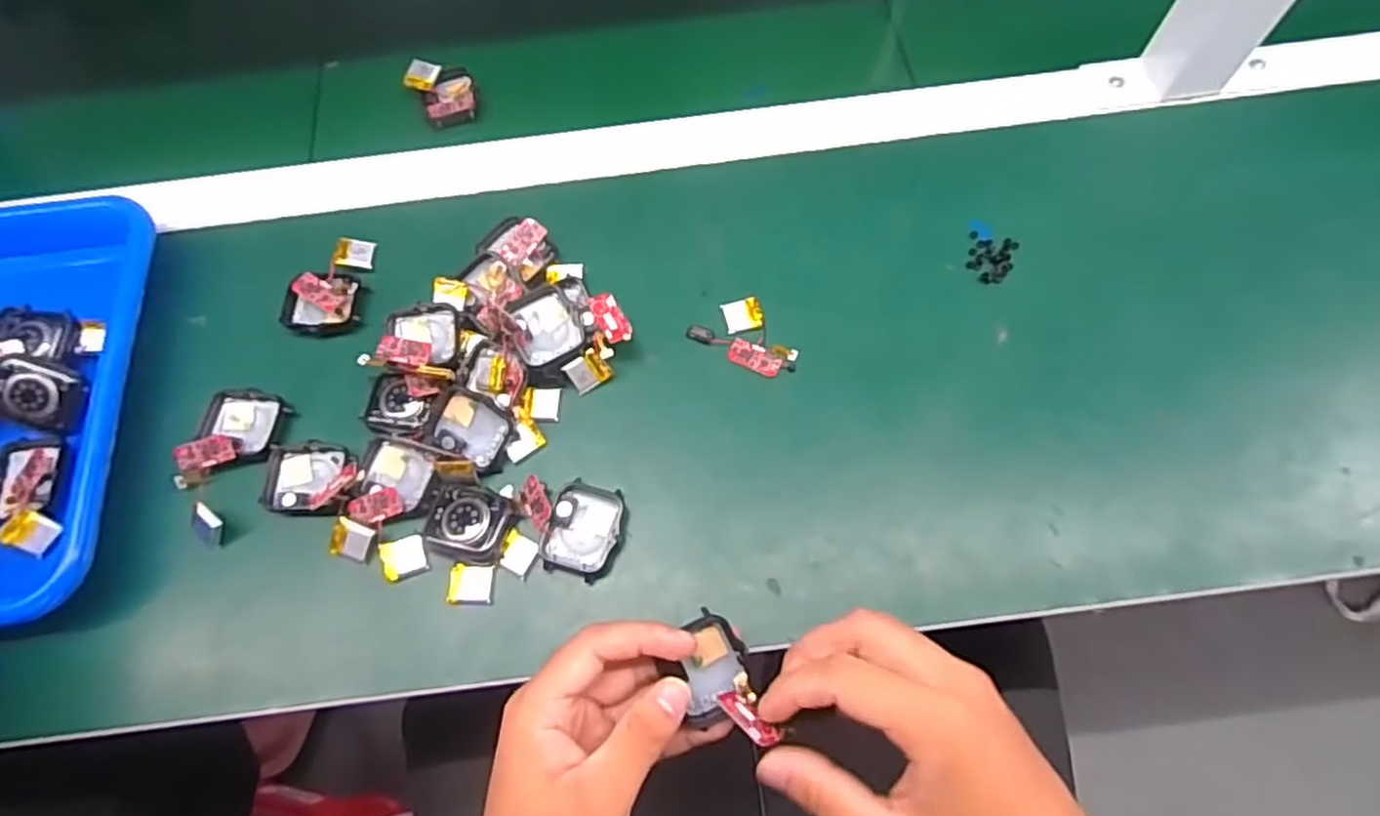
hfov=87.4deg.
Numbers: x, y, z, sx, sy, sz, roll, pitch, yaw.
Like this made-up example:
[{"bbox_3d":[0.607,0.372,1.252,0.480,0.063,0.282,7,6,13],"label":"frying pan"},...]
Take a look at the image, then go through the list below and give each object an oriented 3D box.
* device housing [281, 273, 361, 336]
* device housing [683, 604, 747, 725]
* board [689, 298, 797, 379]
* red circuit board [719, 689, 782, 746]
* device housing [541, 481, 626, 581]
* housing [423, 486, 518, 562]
[{"bbox_3d":[-0.223,-0.063,0.435,0.042,0.012,0.038,7,70,5],"label":"device housing"},{"bbox_3d":[0.011,0.116,0.326,0.028,0.016,0.044,-13,69,-3],"label":"device housing"},{"bbox_3d":[0.035,-0.041,0.419,0.060,0.004,0.040,38,75,15],"label":"board"},{"bbox_3d":[0.025,0.132,0.309,0.010,0.010,0.030,-45,48,-14],"label":"red circuit board"},{"bbox_3d":[-0.054,0.064,0.375,0.037,0.010,0.047,14,70,7],"label":"device housing"},{"bbox_3d":[-0.115,0.059,0.374,0.042,0.010,0.035,16,71,8],"label":"housing"}]

